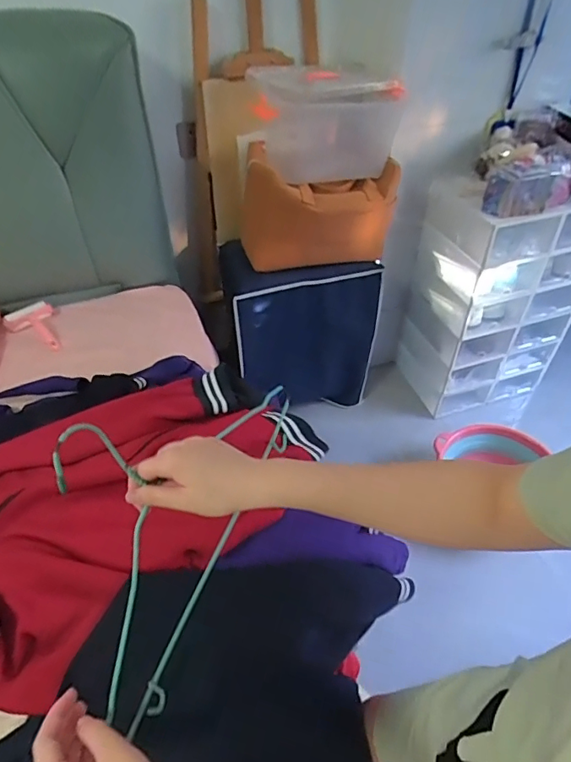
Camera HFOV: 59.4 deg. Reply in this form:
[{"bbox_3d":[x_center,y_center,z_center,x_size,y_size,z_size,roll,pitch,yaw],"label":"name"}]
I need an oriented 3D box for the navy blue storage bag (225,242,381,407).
[{"bbox_3d":[0.057,-0.169,1.594,0.436,0.565,0.219,-12,47,-9],"label":"navy blue storage bag"}]

